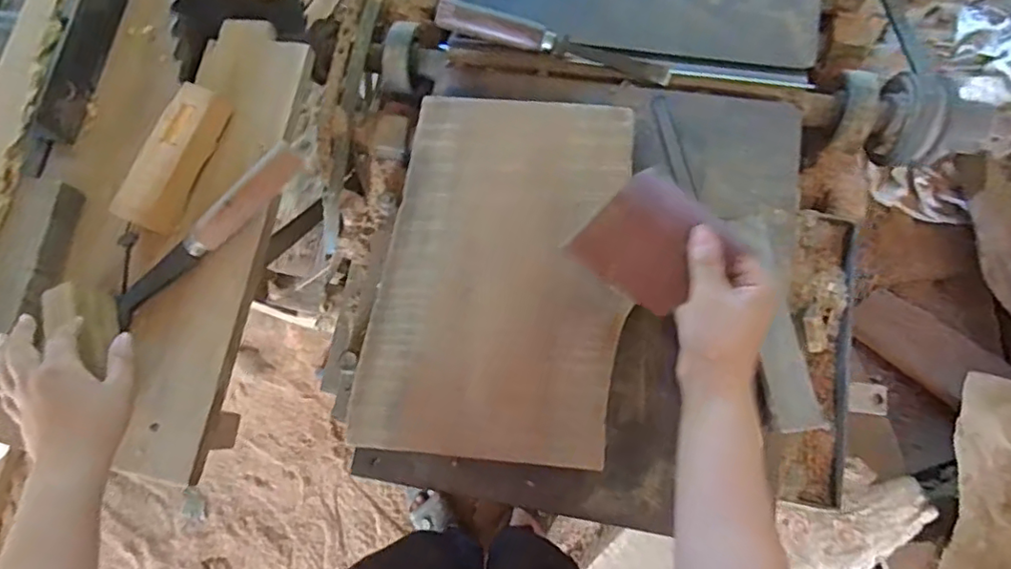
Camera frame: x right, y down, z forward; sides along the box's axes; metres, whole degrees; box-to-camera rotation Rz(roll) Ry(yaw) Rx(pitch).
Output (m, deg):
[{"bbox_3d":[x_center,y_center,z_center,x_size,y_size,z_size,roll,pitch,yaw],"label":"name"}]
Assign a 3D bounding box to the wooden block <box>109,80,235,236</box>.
[{"bbox_3d":[-0.331,-0.127,0.570,0.047,0.034,0.149,21,76,4],"label":"wooden block"}]

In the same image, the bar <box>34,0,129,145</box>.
[{"bbox_3d":[-0.443,-0.277,0.614,0.015,0.046,0.253,11,81,16],"label":"bar"}]

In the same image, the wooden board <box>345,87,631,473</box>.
[{"bbox_3d":[-0.006,-0.014,0.554,0.234,0.019,0.349,5,78,5],"label":"wooden board"}]

